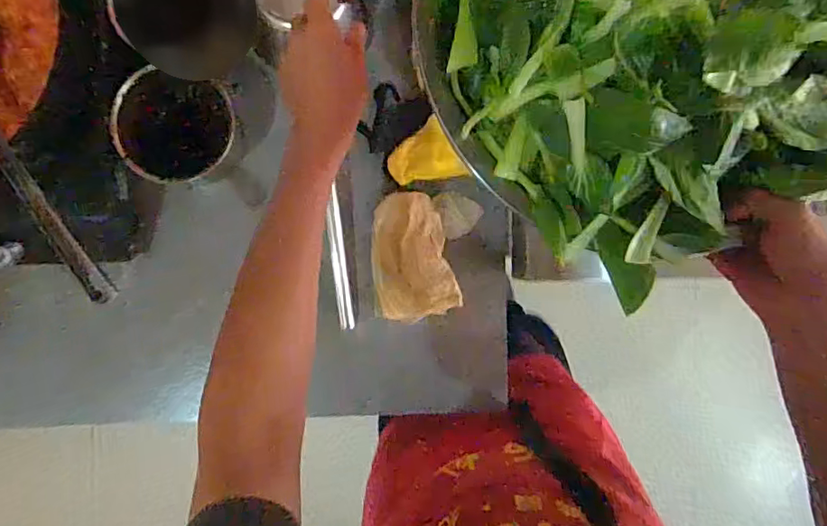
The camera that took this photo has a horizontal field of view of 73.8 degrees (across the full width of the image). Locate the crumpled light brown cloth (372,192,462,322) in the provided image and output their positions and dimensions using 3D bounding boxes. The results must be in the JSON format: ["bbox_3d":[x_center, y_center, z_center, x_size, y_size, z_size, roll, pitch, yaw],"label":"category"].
[{"bbox_3d":[-0.005,-0.007,0.729,0.101,0.037,0.161,-14,92,-4],"label":"crumpled light brown cloth"}]

